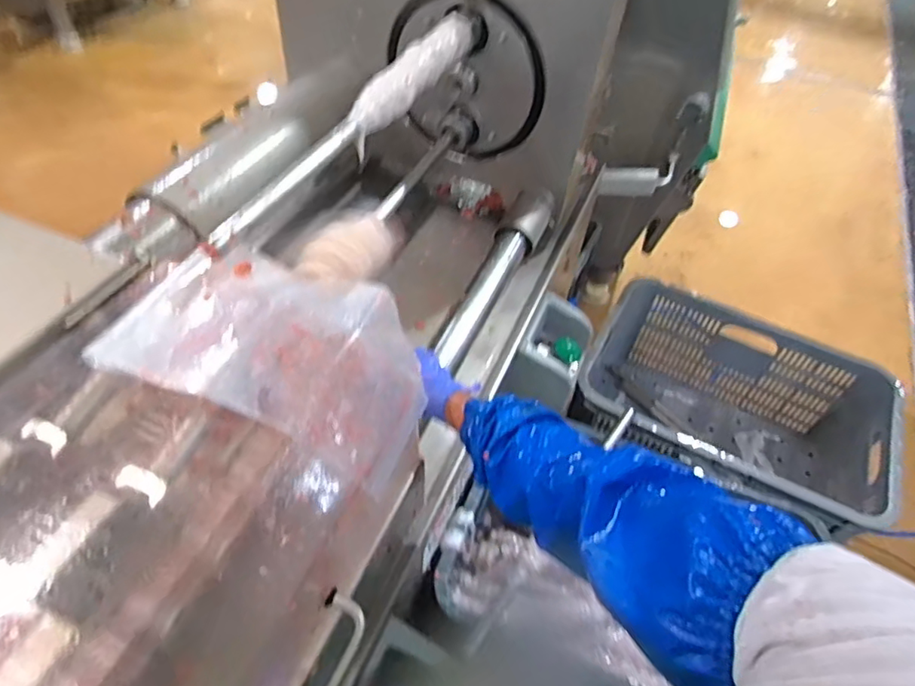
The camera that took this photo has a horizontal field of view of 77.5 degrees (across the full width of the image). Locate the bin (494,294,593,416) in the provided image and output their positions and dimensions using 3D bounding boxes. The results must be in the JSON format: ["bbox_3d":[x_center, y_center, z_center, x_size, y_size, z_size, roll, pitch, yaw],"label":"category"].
[{"bbox_3d":[0.155,0.019,0.904,0.100,0.099,0.165,24,52,15],"label":"bin"}]

